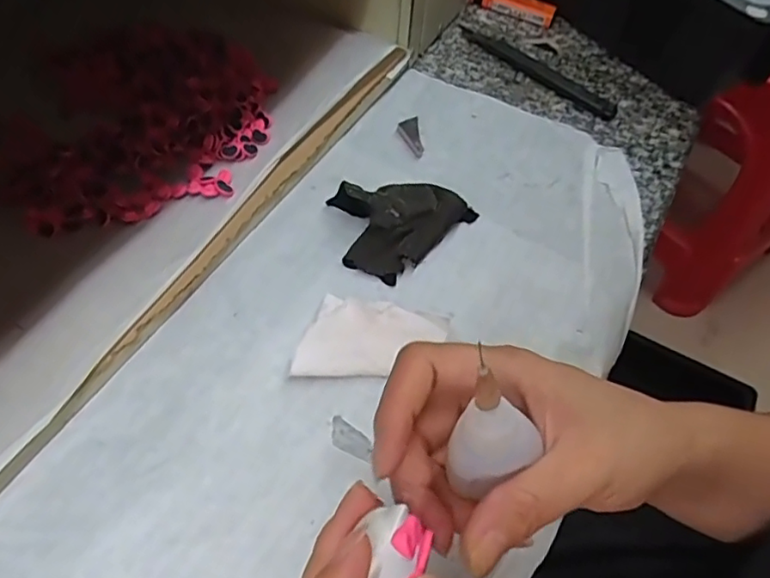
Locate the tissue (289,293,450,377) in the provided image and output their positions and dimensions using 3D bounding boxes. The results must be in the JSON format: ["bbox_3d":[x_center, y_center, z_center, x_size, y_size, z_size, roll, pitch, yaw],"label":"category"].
[{"bbox_3d":[-0.007,0.028,0.322,0.077,0.010,0.051,9,56,1],"label":"tissue"}]

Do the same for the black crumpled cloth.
[{"bbox_3d":[0.013,-0.037,0.362,0.087,0.027,0.061,3,56,-3],"label":"black crumpled cloth"}]

